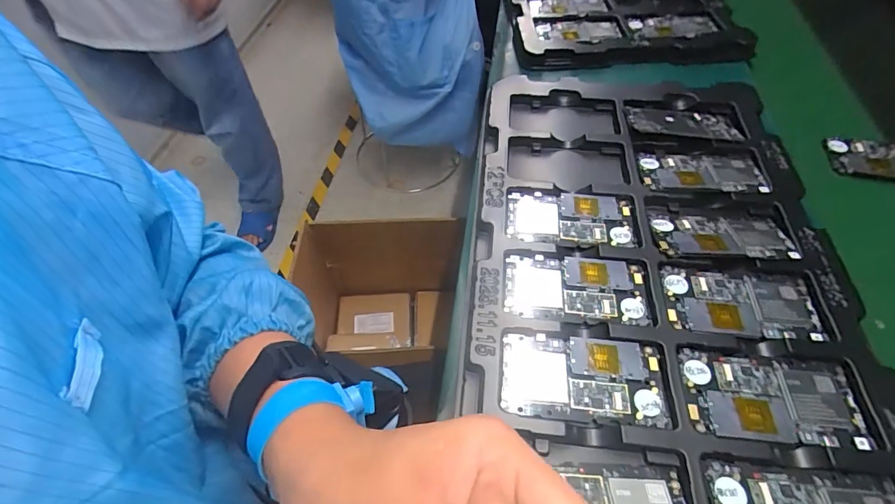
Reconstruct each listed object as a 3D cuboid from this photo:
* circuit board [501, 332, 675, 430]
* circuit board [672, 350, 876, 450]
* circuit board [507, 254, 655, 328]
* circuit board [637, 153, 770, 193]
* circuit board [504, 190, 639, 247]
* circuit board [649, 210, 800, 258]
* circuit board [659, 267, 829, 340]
[{"bbox_3d":[0.108,0.100,0.348,0.125,0.004,0.068,3,54,4],"label":"circuit board"},{"bbox_3d":[0.250,0.113,0.336,0.126,0.006,0.067,6,54,6],"label":"circuit board"},{"bbox_3d":[0.118,0.032,0.399,0.128,0.006,0.067,3,54,4],"label":"circuit board"},{"bbox_3d":[0.280,-0.090,0.477,0.129,0.011,0.063,3,54,4],"label":"circuit board"},{"bbox_3d":[0.126,-0.036,0.450,0.128,0.008,0.070,3,54,4],"label":"circuit board"},{"bbox_3d":[0.269,-0.018,0.427,0.128,0.004,0.057,3,54,4],"label":"circuit board"},{"bbox_3d":[0.258,0.046,0.386,0.125,0.004,0.063,5,54,5],"label":"circuit board"}]

